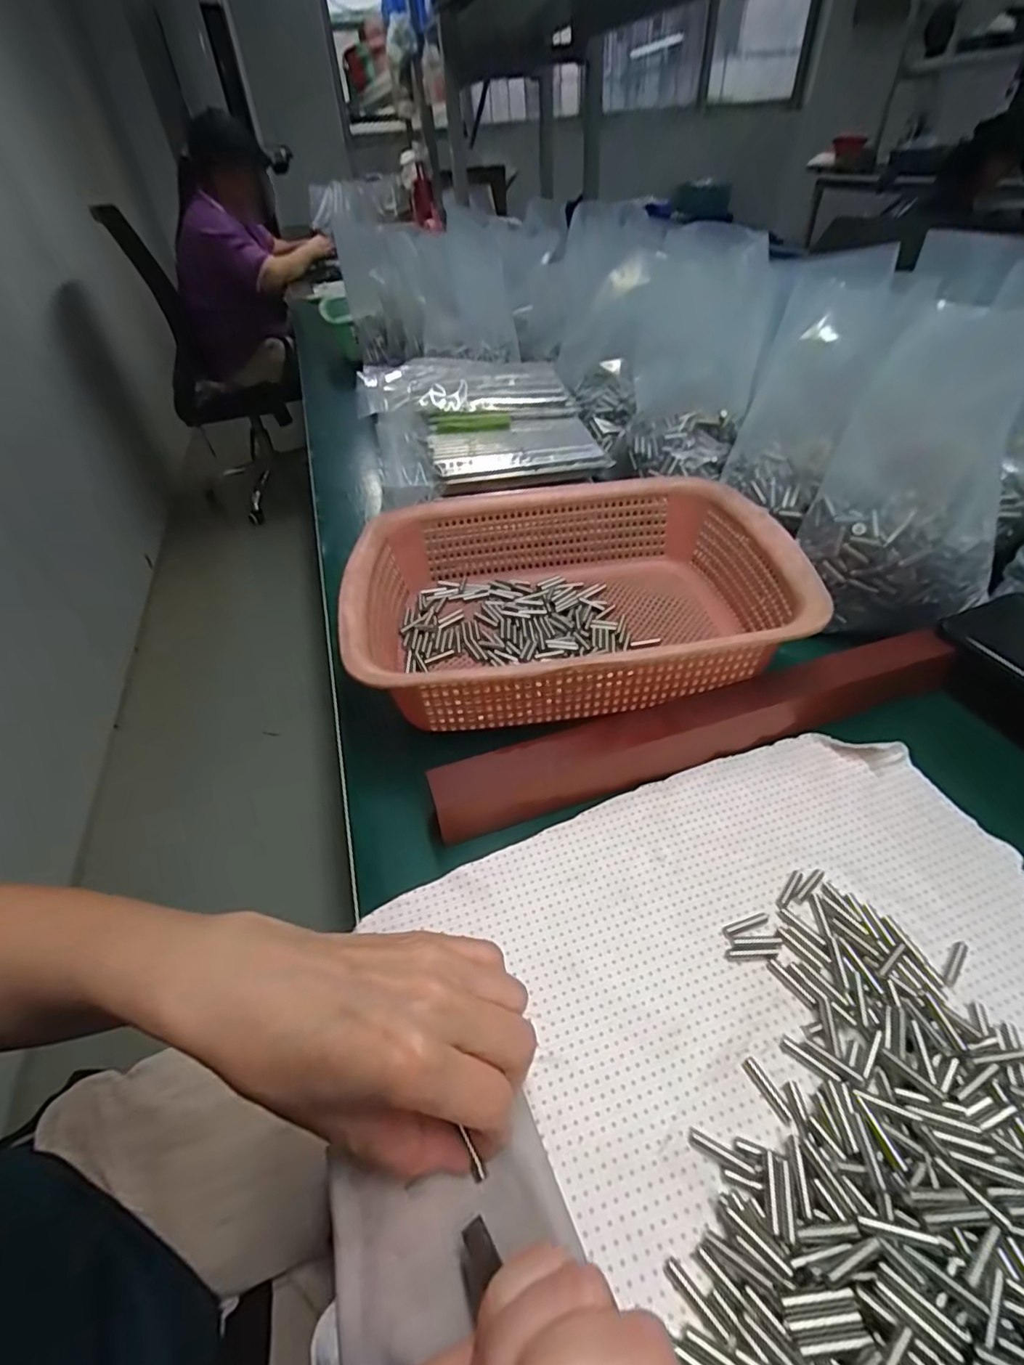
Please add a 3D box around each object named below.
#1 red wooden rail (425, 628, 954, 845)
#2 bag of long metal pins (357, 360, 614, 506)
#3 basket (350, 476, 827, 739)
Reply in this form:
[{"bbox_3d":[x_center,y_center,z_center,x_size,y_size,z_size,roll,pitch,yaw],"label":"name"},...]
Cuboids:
[{"bbox_3d":[0.120,0.025,0.344,0.339,0.040,0.031,-16,45,-12],"label":"red wooden rail"},{"bbox_3d":[-0.034,-0.246,0.522,0.198,0.053,0.181,-10,44,-5],"label":"bag of long metal pins"},{"bbox_3d":[0.034,-0.064,0.413,0.290,0.087,0.222,-11,44,-6],"label":"basket"}]

